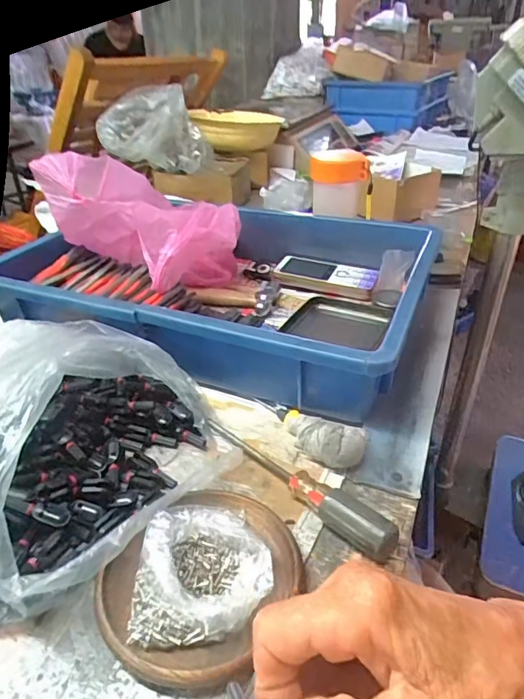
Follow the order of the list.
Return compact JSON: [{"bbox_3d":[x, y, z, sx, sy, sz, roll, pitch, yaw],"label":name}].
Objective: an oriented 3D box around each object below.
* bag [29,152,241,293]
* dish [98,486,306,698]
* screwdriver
[{"bbox_3d":[-0.121,-0.142,0.519,0.172,0.102,0.123,16,37,25],"label":"bag"},{"bbox_3d":[-0.032,0.125,0.285,0.103,0.038,0.116,19,38,28],"label":"dish"},{"bbox_3d":[0.018,0.088,0.353,0.167,0.024,0.019,27,42,36],"label":"screwdriver"}]

